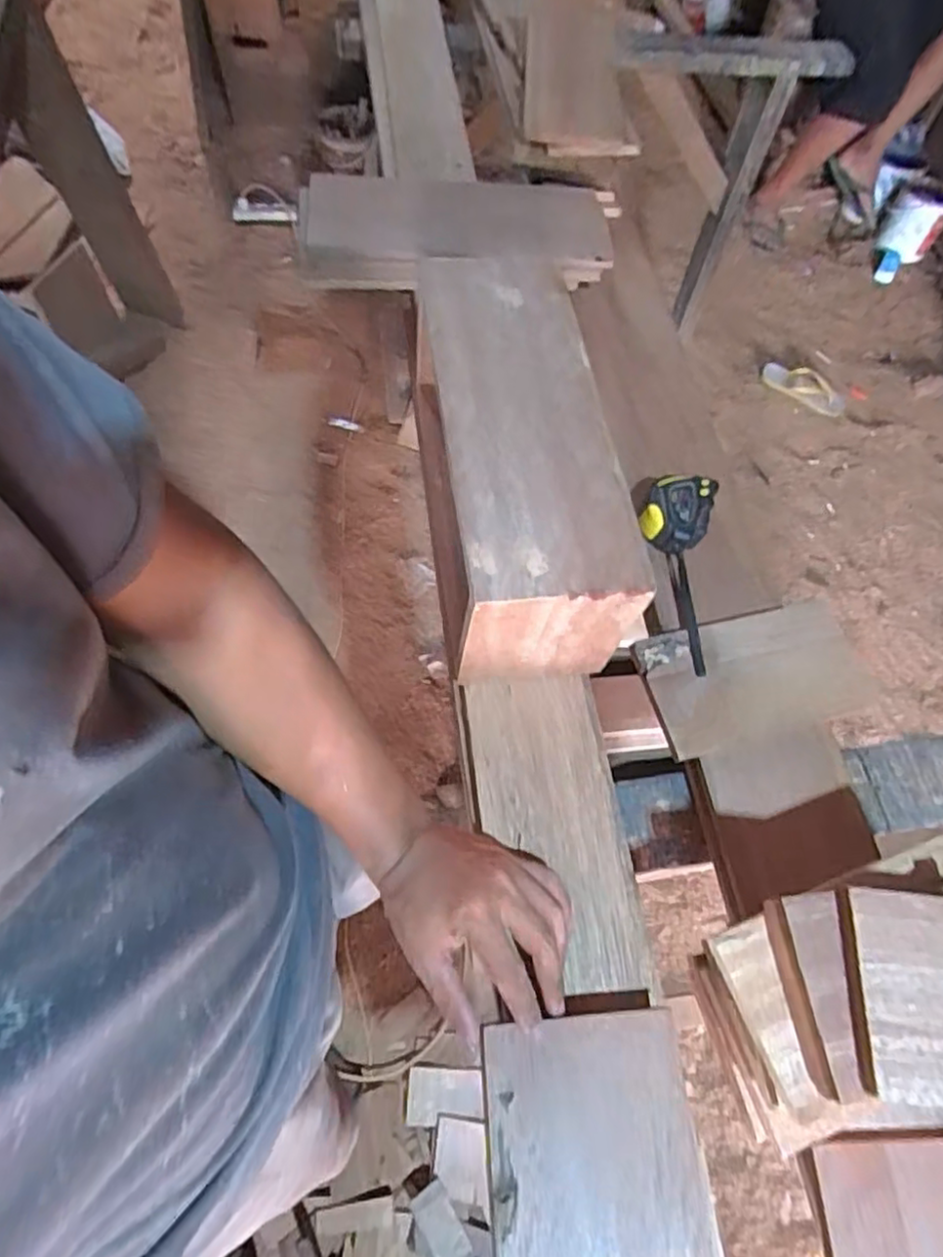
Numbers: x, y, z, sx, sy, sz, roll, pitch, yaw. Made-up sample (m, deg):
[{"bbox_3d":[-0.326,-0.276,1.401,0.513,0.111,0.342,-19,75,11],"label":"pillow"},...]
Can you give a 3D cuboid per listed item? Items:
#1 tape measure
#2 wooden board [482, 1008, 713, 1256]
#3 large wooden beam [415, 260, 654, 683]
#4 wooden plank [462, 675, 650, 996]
[{"bbox_3d":[0.194,-0.059,0.631,0.075,0.040,0.198,11,63,2],"label":"tape measure"},{"bbox_3d":[0.076,0.340,0.407,0.127,0.016,0.171,-4,66,1],"label":"wooden board"},{"bbox_3d":[0.033,-0.146,0.563,0.137,0.139,0.341,-5,64,-6],"label":"large wooden beam"},{"bbox_3d":[0.064,0.157,0.531,0.109,0.027,0.239,-6,64,-7],"label":"wooden plank"}]

